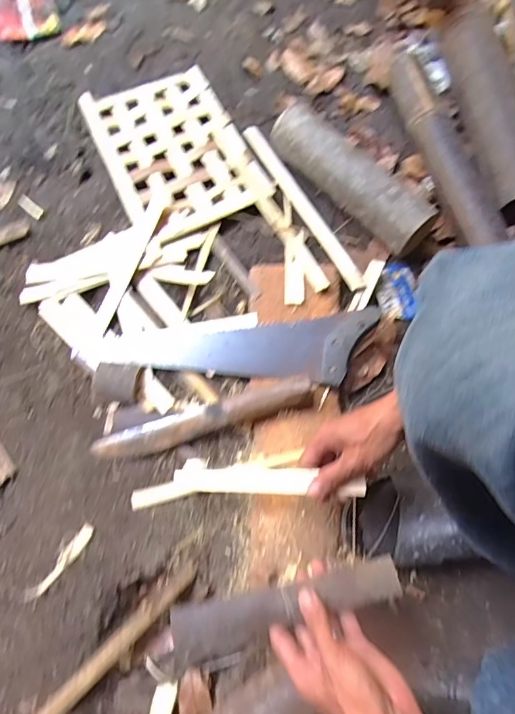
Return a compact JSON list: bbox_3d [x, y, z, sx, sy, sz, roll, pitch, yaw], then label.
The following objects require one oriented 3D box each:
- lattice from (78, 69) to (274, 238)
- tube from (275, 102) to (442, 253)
[{"bbox_3d":[-0.145,-0.355,0.770,0.226,0.018,0.329,-25,71,-6],"label":"lattice"},{"bbox_3d":[0.142,-0.281,0.703,0.072,0.078,0.292,-39,71,-12],"label":"tube"}]

